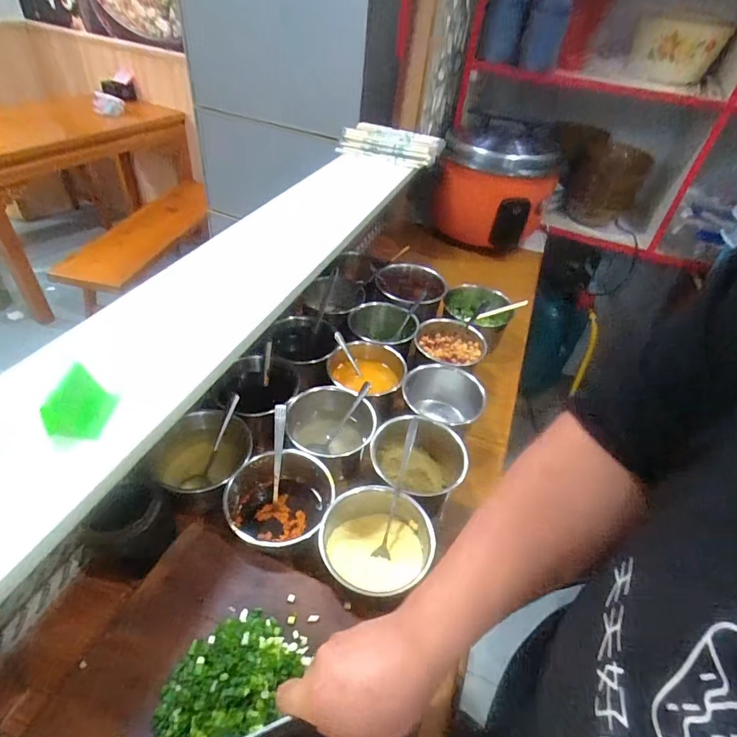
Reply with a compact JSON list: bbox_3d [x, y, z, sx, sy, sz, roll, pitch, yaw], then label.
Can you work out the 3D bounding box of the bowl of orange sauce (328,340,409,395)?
[{"bbox_3d":[-0.006,0.018,0.770,0.131,0.071,0.127,6,42,-2],"label":"bowl of orange sauce"}]

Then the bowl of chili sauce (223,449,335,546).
[{"bbox_3d":[-0.111,0.177,0.578,0.123,0.073,0.133,4,42,-4],"label":"bowl of chili sauce"}]

